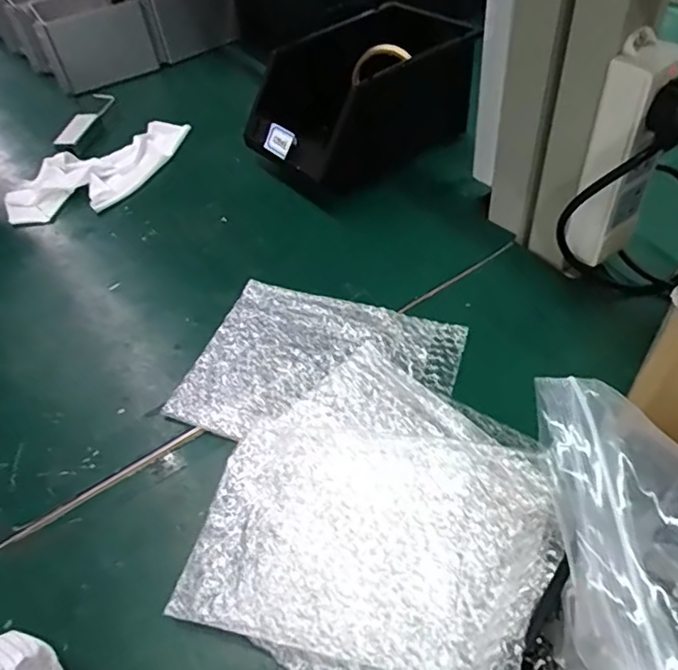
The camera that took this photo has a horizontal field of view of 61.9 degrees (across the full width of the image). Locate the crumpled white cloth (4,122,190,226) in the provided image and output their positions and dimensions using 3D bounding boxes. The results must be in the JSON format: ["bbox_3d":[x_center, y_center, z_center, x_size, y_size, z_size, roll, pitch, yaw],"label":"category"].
[{"bbox_3d":[-0.289,-0.209,0.712,0.253,0.033,0.121,-37,55,-26],"label":"crumpled white cloth"}]

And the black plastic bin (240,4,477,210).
[{"bbox_3d":[0.021,-0.271,0.669,0.233,0.121,0.151,-31,52,-22],"label":"black plastic bin"}]

